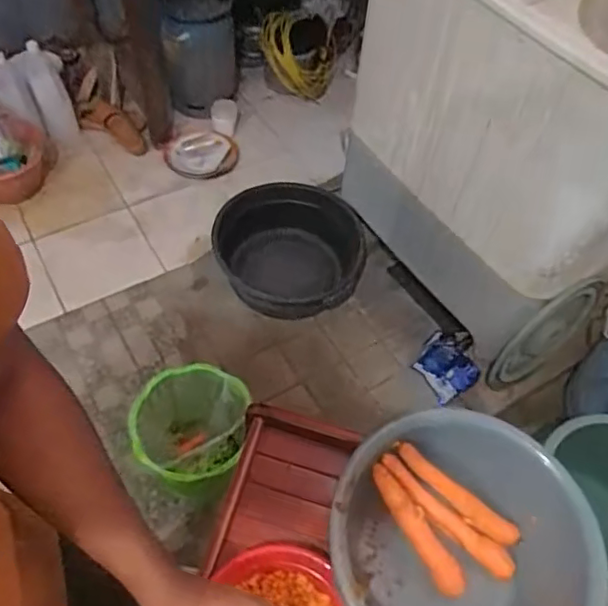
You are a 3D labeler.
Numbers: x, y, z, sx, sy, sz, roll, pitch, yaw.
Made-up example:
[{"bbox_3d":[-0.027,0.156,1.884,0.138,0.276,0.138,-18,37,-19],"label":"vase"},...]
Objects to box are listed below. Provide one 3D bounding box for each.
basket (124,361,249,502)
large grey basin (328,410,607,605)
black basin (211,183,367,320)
[{"bbox_3d":[-0.268,0.276,1.319,0.227,0.236,0.245,2,55,-3],"label":"basket"},{"bbox_3d":[0.181,0.306,0.718,0.299,0.158,0.291,2,55,-3],"label":"large grey basin"},{"bbox_3d":[-0.044,-0.137,1.663,0.420,0.178,0.361,7,55,0],"label":"black basin"}]

